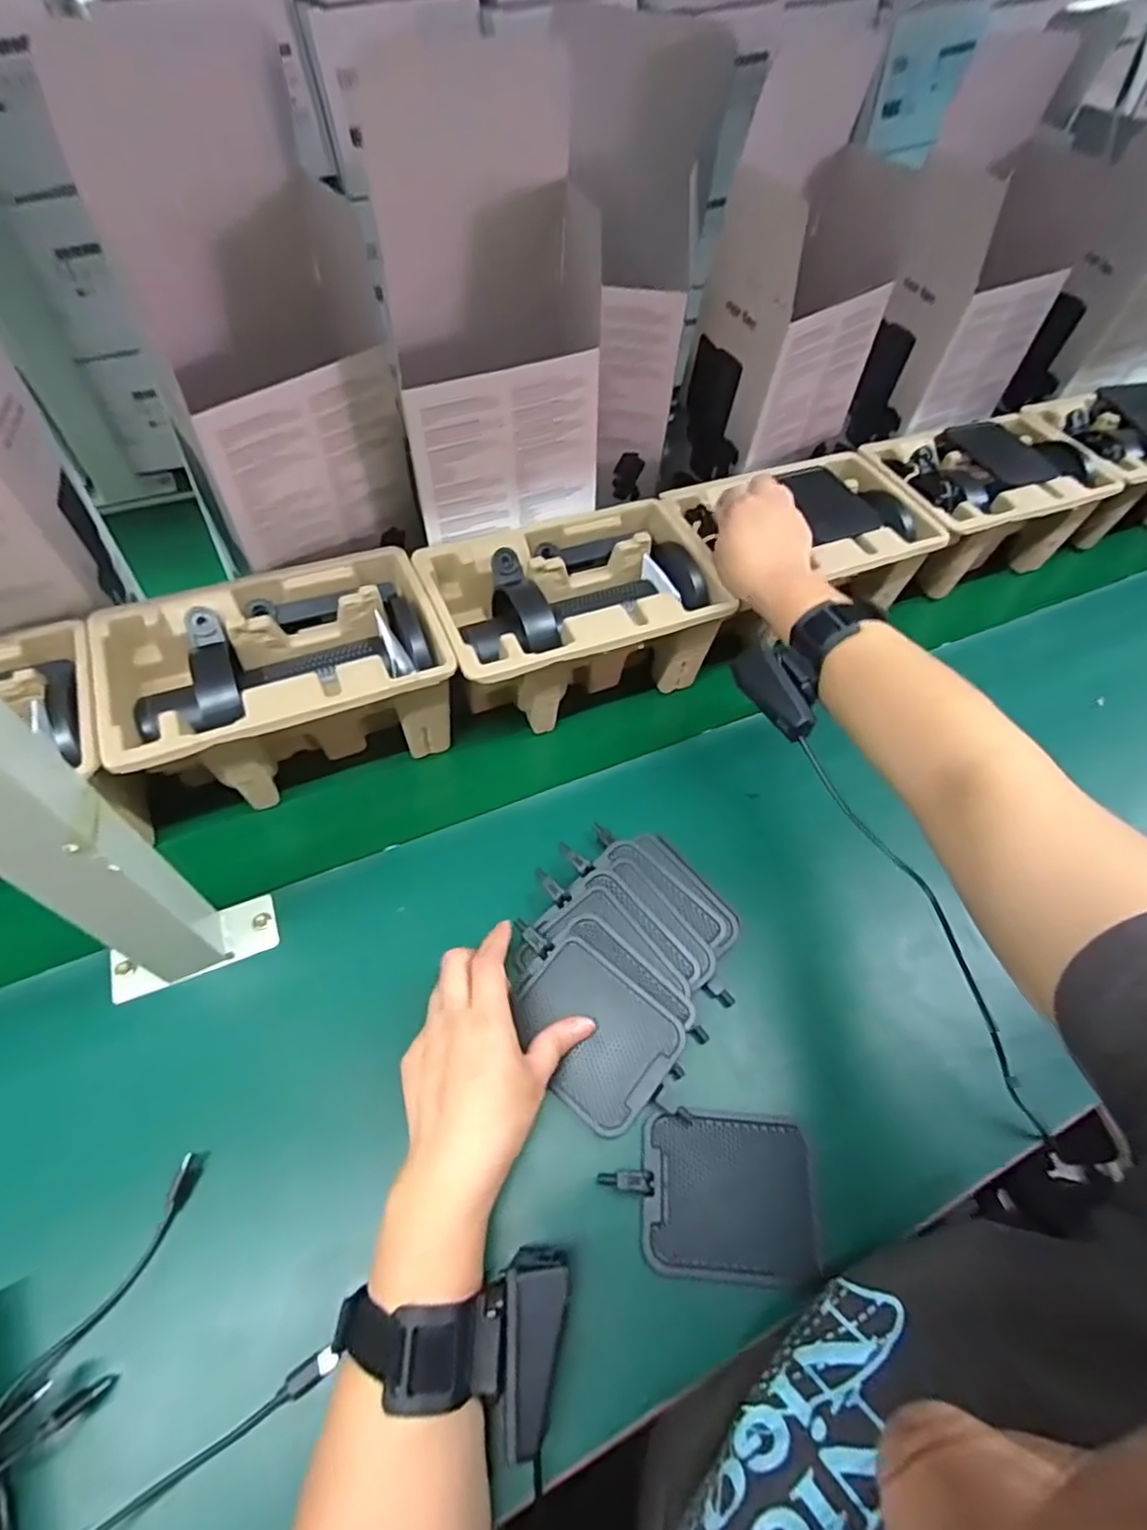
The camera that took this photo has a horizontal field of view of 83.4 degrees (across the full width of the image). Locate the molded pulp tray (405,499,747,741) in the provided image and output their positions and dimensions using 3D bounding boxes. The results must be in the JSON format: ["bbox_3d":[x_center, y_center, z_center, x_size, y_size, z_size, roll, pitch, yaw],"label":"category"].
[{"bbox_3d":[0.001,-0.122,0.544,0.220,0.101,0.152,-16,58,-12],"label":"molded pulp tray"}]

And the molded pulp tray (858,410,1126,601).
[{"bbox_3d":[0.417,-0.275,0.686,0.245,0.101,0.157,-22,59,-16],"label":"molded pulp tray"}]

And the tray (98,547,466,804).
[{"bbox_3d":[-0.210,-0.060,0.491,0.220,0.106,0.142,-19,58,-14],"label":"tray"}]

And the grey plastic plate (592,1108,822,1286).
[{"bbox_3d":[0.080,0.242,0.365,0.117,0.011,0.077,7,54,-4],"label":"grey plastic plate"}]

